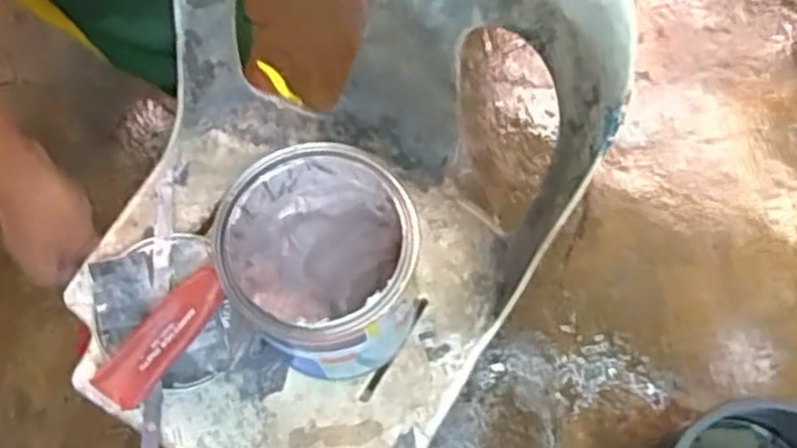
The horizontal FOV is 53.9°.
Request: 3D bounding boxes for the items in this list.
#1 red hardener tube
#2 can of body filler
[{"bbox_3d":[-0.231,0.109,0.772,0.049,0.020,0.154,38,85,8],"label":"red hardener tube"},{"bbox_3d":[-0.057,0.041,0.717,0.165,0.205,0.190,-25,81,-1],"label":"can of body filler"}]

